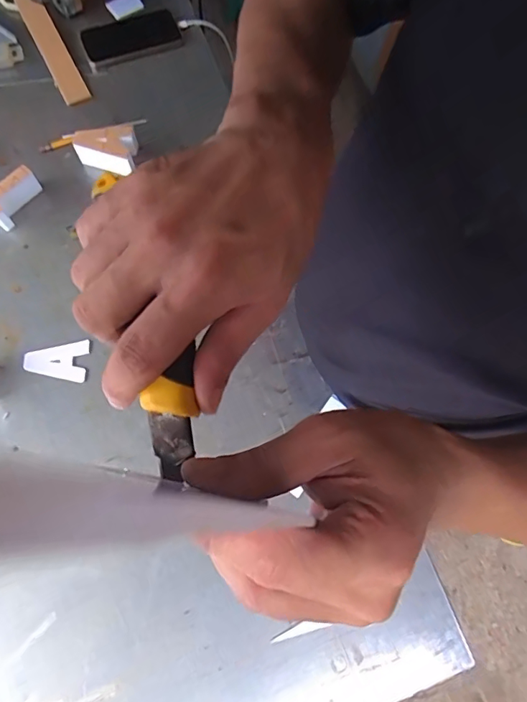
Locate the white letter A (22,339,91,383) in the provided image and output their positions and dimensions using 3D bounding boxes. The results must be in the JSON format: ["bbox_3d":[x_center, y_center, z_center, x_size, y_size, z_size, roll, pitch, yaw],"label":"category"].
[{"bbox_3d":[-0.276,0.012,0.632,0.083,0.007,0.054,3,73,-4],"label":"white letter A"}]

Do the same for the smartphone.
[{"bbox_3d":[-0.221,-0.525,0.792,0.166,0.008,0.077,-28,86,-18],"label":"smartphone"}]

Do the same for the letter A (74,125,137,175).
[{"bbox_3d":[-0.235,-0.302,0.707,0.090,0.041,0.061,6,73,-3],"label":"letter A"}]

